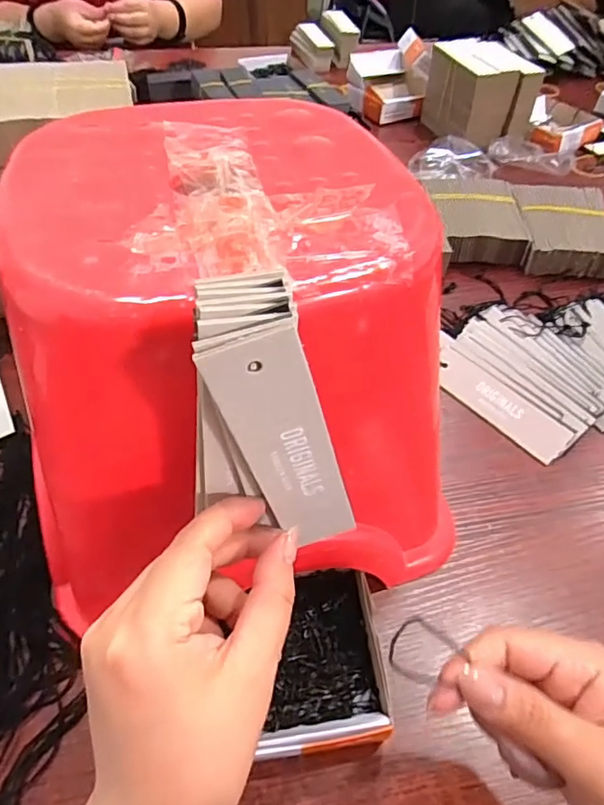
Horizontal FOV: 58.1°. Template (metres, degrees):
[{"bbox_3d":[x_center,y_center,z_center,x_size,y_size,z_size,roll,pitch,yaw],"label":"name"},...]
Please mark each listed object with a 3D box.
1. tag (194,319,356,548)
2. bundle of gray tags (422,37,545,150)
[{"bbox_3d":[-0.004,0.021,0.204,0.031,0.120,0.004,-19,47,0],"label":"tag"},{"bbox_3d":[0.251,-0.438,0.768,0.111,0.101,0.130,-8,52,-10],"label":"bundle of gray tags"}]

